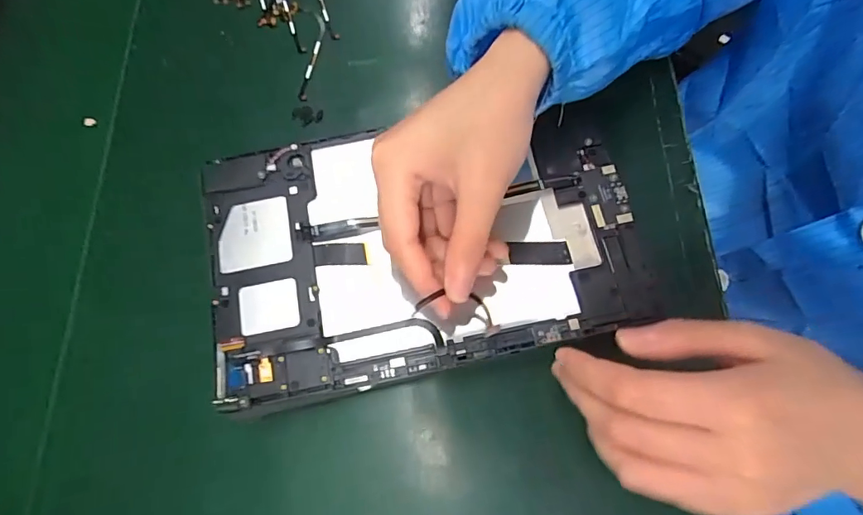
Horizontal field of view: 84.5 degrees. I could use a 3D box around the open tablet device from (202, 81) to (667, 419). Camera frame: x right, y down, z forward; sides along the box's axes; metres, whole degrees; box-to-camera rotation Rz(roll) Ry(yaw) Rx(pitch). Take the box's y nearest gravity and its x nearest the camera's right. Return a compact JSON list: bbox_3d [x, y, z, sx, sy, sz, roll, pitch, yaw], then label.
[{"bbox_3d":[-0.001,-0.012,0.275,0.252,0.016,0.151,-11,72,-4],"label":"open tablet device"}]

